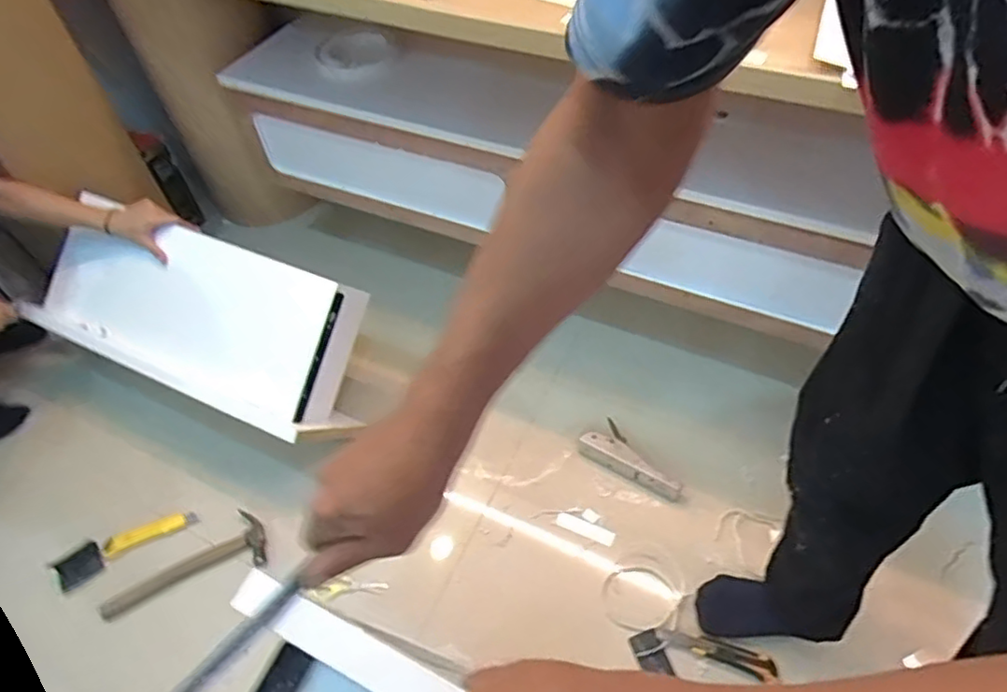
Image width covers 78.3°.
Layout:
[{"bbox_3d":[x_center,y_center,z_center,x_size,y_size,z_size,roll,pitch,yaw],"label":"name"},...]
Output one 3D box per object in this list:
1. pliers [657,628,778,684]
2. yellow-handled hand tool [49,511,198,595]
[{"bbox_3d":[0.339,0.490,0.986,0.181,0.015,0.038,12,53,14],"label":"pliers"},{"bbox_3d":[-0.693,0.359,1.133,0.232,0.012,0.062,-29,74,-19],"label":"yellow-handled hand tool"}]

